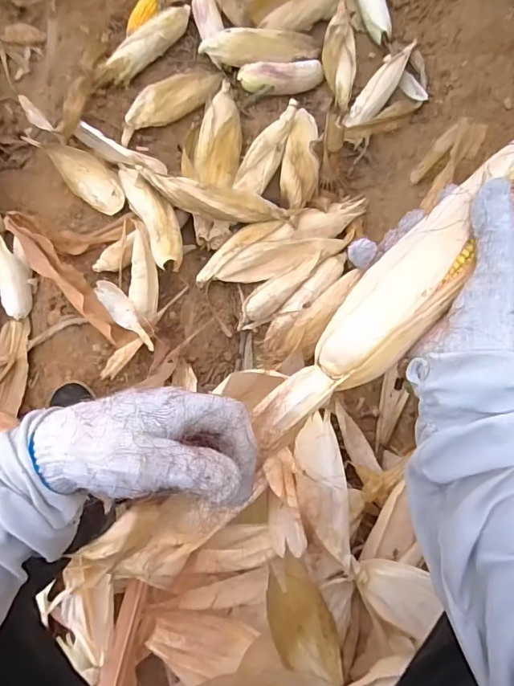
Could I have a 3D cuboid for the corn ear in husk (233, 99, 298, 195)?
[{"bbox_3d":[0.024,-0.369,0.894,0.058,0.042,0.193,28,80,8],"label":"corn ear in husk"}]

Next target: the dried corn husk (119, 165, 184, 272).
[{"bbox_3d":[-0.192,-0.243,0.864,0.068,0.078,0.248,-25,77,-3],"label":"dried corn husk"}]

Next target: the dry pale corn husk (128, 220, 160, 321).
[{"bbox_3d":[-0.201,-0.123,0.832,0.057,0.044,0.174,1,77,3],"label":"dry pale corn husk"}]

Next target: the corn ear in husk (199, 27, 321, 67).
[{"bbox_3d":[0.015,-0.605,0.962,0.257,0.051,0.061,-12,78,-16],"label":"corn ear in husk"}]

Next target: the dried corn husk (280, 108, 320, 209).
[{"bbox_3d":[0.083,-0.352,0.888,0.069,0.061,0.229,4,78,3],"label":"dried corn husk"}]

